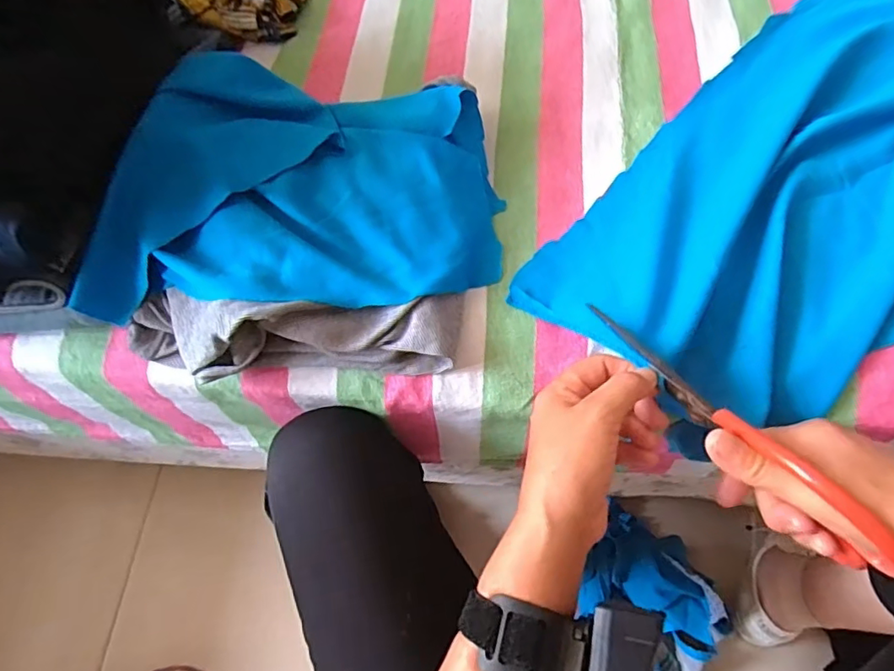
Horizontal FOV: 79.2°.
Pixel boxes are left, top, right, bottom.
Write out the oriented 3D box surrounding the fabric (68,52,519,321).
[{"bbox_3d":[-0.115,-0.112,0.413,0.305,0.089,0.192,-1,65,3],"label":"fabric"}]

